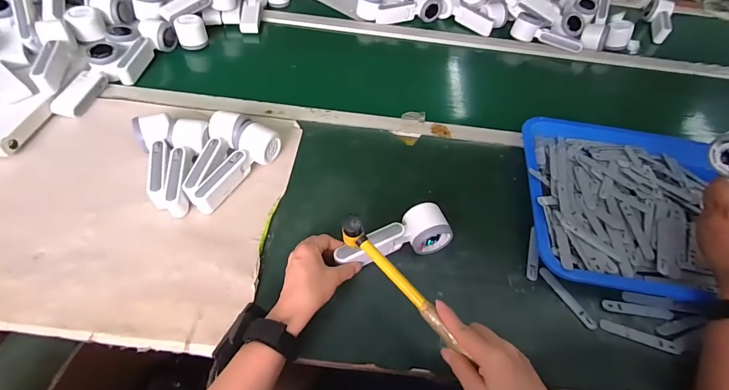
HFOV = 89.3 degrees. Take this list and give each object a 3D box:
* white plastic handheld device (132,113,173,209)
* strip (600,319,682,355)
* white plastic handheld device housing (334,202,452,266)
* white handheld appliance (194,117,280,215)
[{"bbox_3d":[-0.306,-0.050,0.561,0.050,0.059,0.158,-18,55,-18],"label":"white plastic handheld device"},{"bbox_3d":[0.354,0.182,0.477,0.093,0.007,0.016,18,52,9],"label":"strip"},{"bbox_3d":[0.036,0.061,0.514,0.163,0.040,0.059,-15,55,-16],"label":"white plastic handheld device housing"},{"bbox_3d":[-0.204,-0.047,0.570,0.072,0.055,0.162,23,53,13],"label":"white handheld appliance"}]

